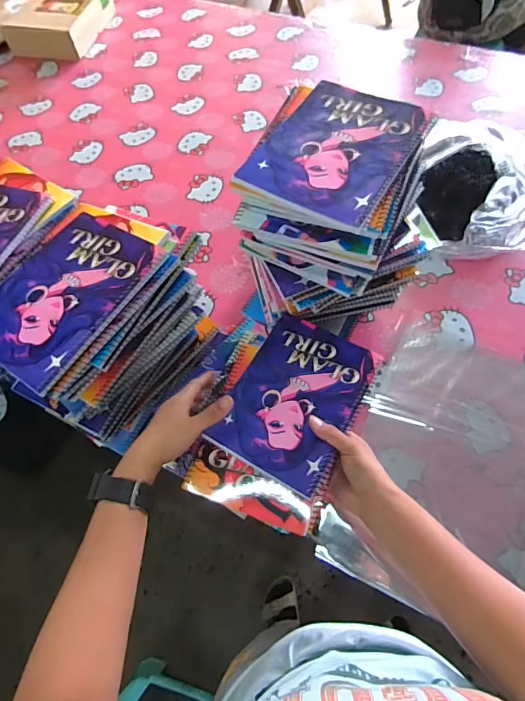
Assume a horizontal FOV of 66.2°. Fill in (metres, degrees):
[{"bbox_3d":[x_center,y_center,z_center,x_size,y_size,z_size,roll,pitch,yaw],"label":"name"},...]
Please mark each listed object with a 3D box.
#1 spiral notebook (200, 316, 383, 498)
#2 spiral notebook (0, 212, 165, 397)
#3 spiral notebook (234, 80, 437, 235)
[{"bbox_3d":[0.042,0.056,0.496,0.149,0.009,0.198,26,67,15],"label":"spiral notebook"},{"bbox_3d":[-0.219,-0.066,0.444,0.143,0.019,0.195,29,68,17],"label":"spiral notebook"},{"bbox_3d":[0.084,-0.223,0.441,0.150,0.010,0.196,29,68,17],"label":"spiral notebook"}]

